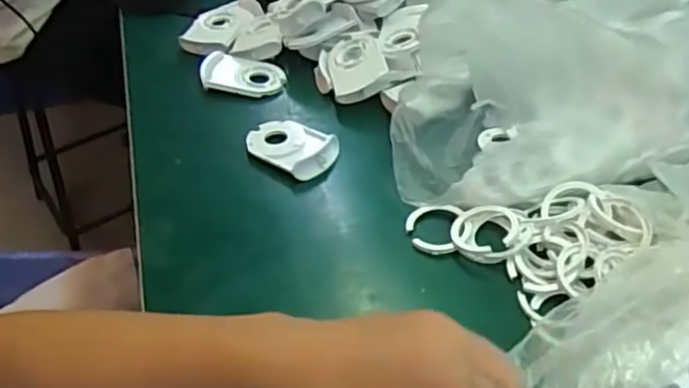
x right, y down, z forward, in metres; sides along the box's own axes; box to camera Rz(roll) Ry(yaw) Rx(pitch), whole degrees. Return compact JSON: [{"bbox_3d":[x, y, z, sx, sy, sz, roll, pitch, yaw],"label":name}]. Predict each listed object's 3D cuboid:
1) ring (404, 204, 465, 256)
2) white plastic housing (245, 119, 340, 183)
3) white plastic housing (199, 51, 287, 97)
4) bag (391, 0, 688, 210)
[{"bbox_3d":[0.069,0.024,0.512,0.042,0.011,0.041,12,45,15],"label":"ring"},{"bbox_3d":[-0.049,-0.042,0.597,0.083,0.020,0.056,27,50,28],"label":"white plastic housing"},{"bbox_3d":[-0.106,-0.125,0.683,0.084,0.025,0.048,2,43,5],"label":"white plastic housing"},{"bbox_3d":[0.206,-0.106,0.589,0.330,0.086,0.236,-5,43,-2],"label":"bag"}]

